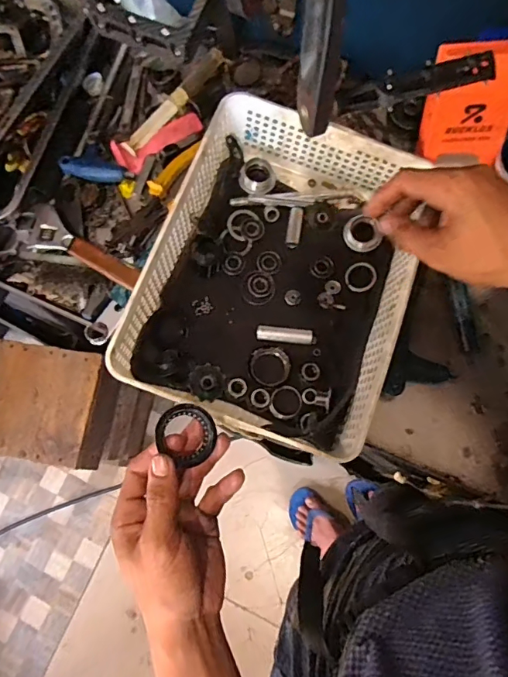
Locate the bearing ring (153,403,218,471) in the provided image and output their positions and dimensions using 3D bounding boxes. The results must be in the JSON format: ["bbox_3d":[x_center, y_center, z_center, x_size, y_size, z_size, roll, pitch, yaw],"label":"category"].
[{"bbox_3d":[-0.053,0.075,0.380,0.047,0.009,0.044,3,81,-20],"label":"bearing ring"}]

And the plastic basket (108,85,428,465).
[{"bbox_3d":[0.034,-0.067,0.504,0.246,0.107,0.328,17,79,10],"label":"plastic basket"}]

